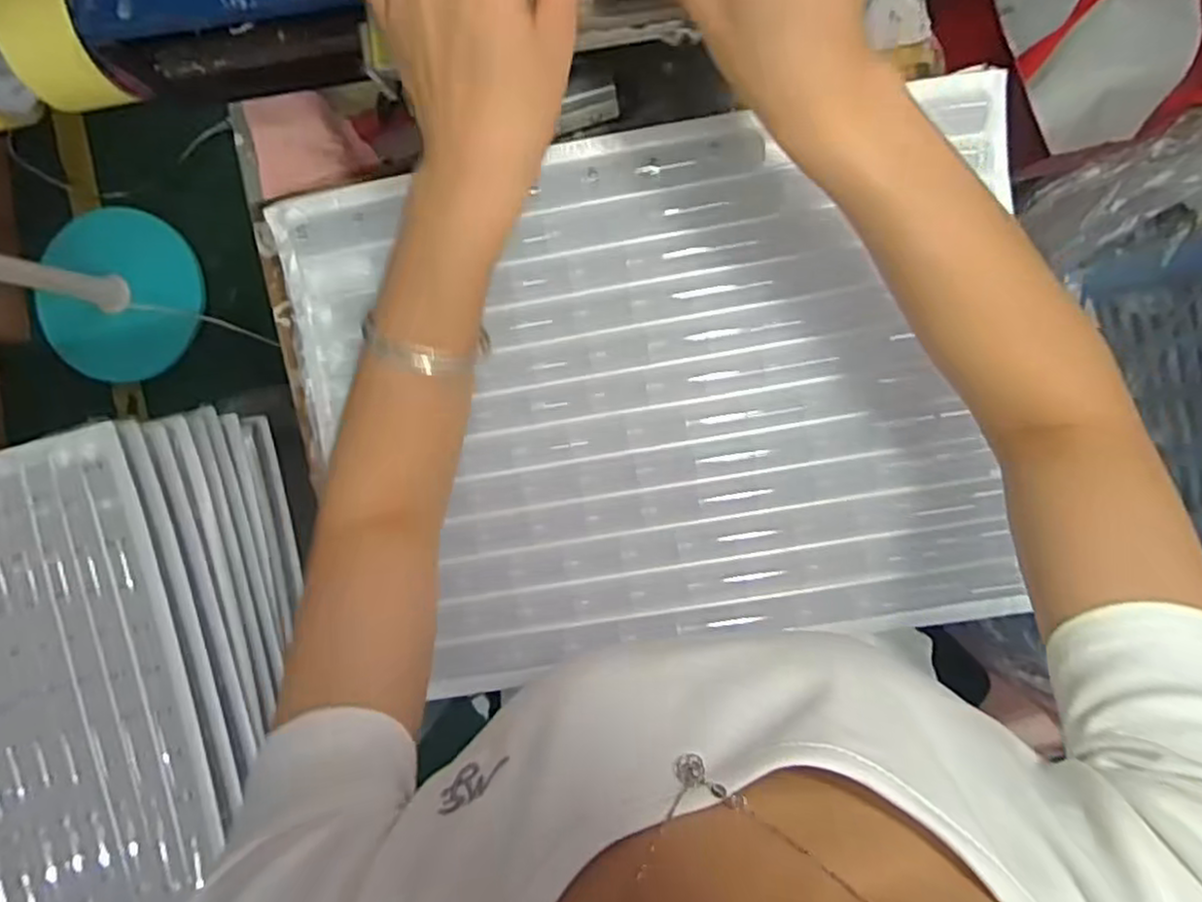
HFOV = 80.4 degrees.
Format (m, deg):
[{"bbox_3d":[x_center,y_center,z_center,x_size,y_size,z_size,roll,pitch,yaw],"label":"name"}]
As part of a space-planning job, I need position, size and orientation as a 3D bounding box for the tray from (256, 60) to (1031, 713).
[{"bbox_3d":[0.037,-0.031,0.452,0.441,0.031,0.323,-9,92,4],"label":"tray"}]

